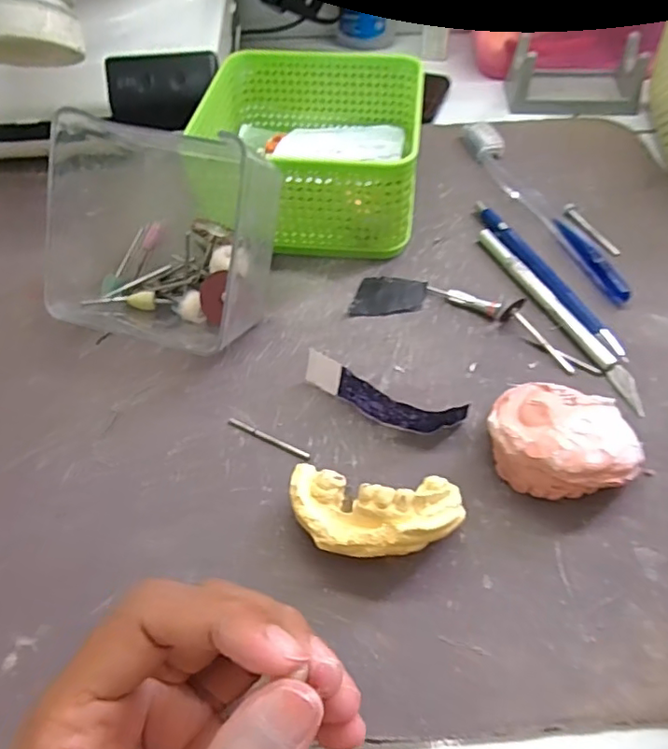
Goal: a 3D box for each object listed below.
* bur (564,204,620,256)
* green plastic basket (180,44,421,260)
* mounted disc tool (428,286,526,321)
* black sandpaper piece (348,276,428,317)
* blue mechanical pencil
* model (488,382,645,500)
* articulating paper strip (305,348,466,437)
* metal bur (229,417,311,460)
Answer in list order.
[{"bbox_3d":[0.159,-0.090,0.354,0.008,0.007,0.046,-24,55,-16],"label":"bur"},{"bbox_3d":[-0.014,-0.142,0.366,0.125,0.063,0.134,3,52,4],"label":"green plastic basket"},{"bbox_3d":[0.076,-0.041,0.315,0.051,0.012,0.010,22,56,18],"label":"mounted disc tool"},{"bbox_3d":[0.031,-0.043,0.323,0.038,0.005,0.030,11,53,11],"label":"black sandpaper piece"},{"bbox_3d":[0.117,-0.056,0.327,0.012,0.009,0.137,-20,54,-13],"label":"blue mechanical pencil"},{"bbox_3d":[0.097,0.028,0.249,0.058,0.030,0.047,5,52,6],"label":"model"},{"bbox_3d":[0.021,0.011,0.273,0.079,0.018,0.014,21,55,17],"label":"articulating paper strip"},{"bbox_3d":[-0.030,0.029,0.268,0.043,0.004,0.004,22,56,18],"label":"metal bur"}]

